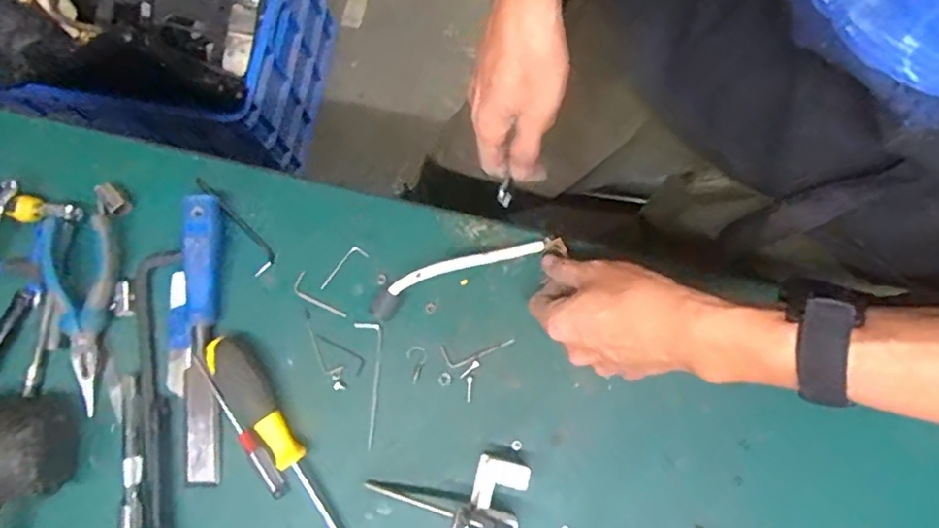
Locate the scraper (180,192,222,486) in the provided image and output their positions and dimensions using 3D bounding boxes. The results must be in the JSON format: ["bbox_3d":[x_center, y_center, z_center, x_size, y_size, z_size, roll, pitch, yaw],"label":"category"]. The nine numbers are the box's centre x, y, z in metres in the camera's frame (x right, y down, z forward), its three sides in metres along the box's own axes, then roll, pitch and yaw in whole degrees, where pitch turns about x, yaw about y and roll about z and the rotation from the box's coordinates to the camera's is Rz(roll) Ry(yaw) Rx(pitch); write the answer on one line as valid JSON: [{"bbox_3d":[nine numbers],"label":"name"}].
[{"bbox_3d":[-0.217,0.058,0.484,0.031,0.024,0.227,-4,78,1],"label":"scraper"}]

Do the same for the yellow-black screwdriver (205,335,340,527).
[{"bbox_3d":[-0.141,0.145,0.457,0.030,0.026,0.203,-32,79,-5],"label":"yellow-black screwdriver"}]

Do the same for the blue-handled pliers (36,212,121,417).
[{"bbox_3d":[-0.306,0.035,0.482,0.053,0.033,0.153,-13,78,-1],"label":"blue-handled pliers"}]

